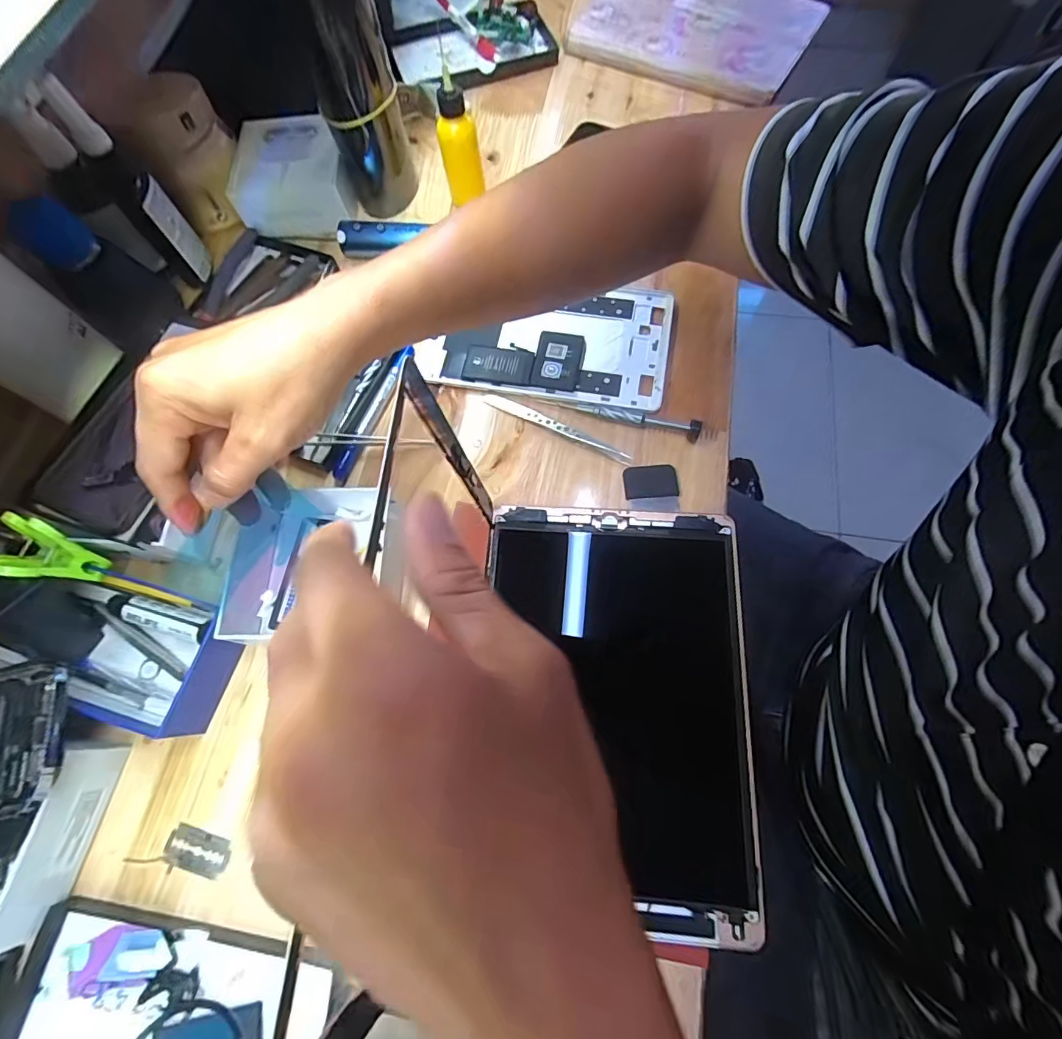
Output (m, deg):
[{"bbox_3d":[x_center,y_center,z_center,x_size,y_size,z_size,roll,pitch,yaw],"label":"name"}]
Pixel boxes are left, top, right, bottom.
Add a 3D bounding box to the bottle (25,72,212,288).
[{"bbox_3d":[-0.322,-0.265,0.395,0.039,0.145,0.047,-38,73,-11],"label":"bottle"}]

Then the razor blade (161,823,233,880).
[{"bbox_3d":[-0.211,0.210,0.305,0.042,0.004,0.023,14,72,7],"label":"razor blade"}]

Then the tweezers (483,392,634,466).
[{"bbox_3d":[0.019,-0.076,0.383,0.130,0.011,0.011,26,73,11],"label":"tweezers"}]

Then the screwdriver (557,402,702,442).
[{"bbox_3d":[0.077,-0.081,0.379,0.109,0.013,0.010,15,72,7],"label":"screwdriver"}]

